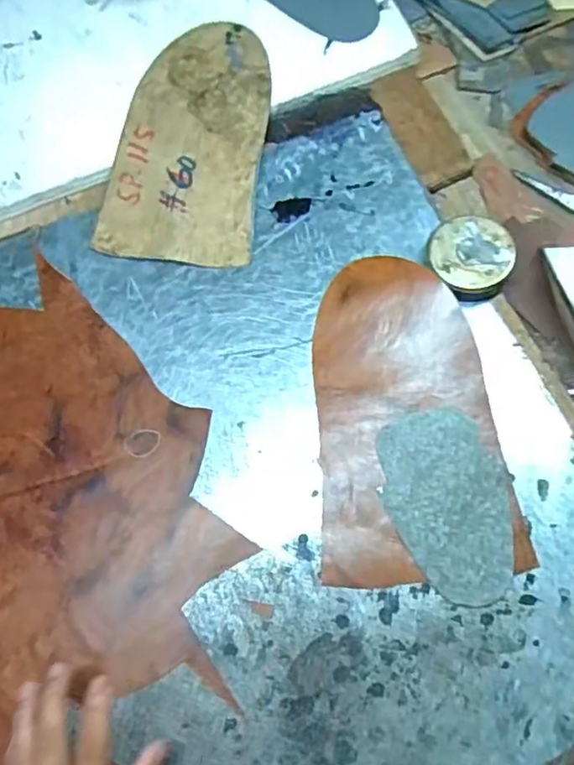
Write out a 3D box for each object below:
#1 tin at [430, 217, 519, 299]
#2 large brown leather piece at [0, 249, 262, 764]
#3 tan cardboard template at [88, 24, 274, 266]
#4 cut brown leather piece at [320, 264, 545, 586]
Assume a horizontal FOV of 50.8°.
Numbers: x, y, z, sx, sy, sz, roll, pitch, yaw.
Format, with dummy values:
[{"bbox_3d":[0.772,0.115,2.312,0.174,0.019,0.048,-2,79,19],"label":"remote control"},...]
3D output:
[{"bbox_3d":[0.166,-0.112,0.550,0.073,0.032,0.074,-1,71,2],"label":"tin"},{"bbox_3d":[-0.200,0.146,0.481,0.309,0.011,0.451,-26,71,-8],"label":"large brown leather piece"},{"bbox_3d":[-0.096,-0.246,0.610,0.145,0.007,0.270,7,76,3],"label":"tan cardboard template"},{"bbox_3d":[0.097,0.022,0.508,0.152,0.015,0.272,-7,70,3],"label":"cut brown leather piece"}]

